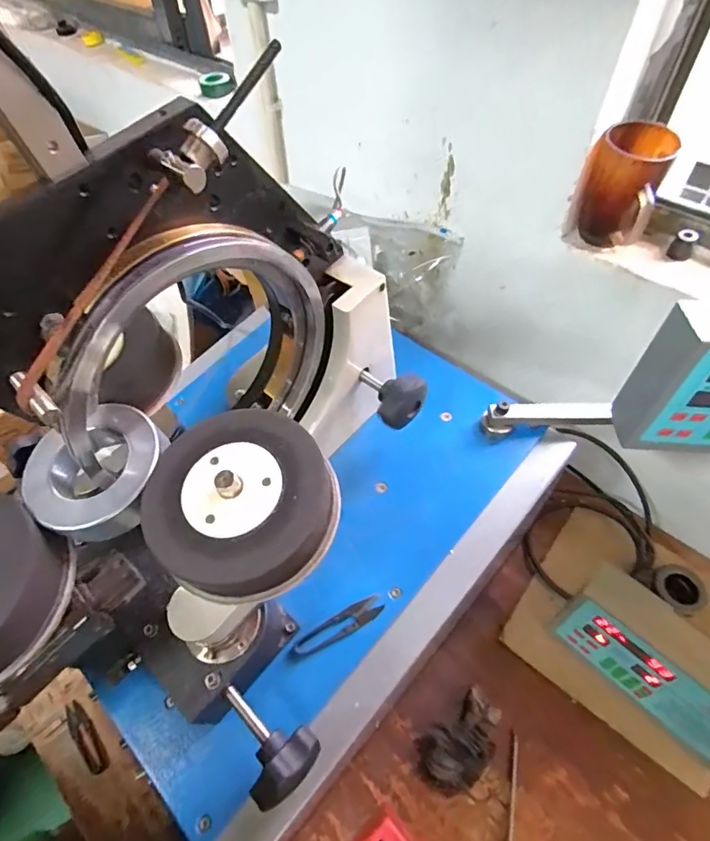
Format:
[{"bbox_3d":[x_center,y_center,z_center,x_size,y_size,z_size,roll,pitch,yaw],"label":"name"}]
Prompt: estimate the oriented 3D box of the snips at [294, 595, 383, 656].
[{"bbox_3d":[-0.016,0.212,0.493,0.097,0.008,0.023,-24,56,-16],"label":"snips"}]

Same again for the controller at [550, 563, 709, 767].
[{"bbox_3d":[0.369,0.292,0.584,0.073,0.151,0.226,-37,60,-24],"label":"controller"}]

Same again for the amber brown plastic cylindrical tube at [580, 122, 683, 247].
[{"bbox_3d":[0.316,-0.273,0.575,0.078,0.122,0.078,-1,53,1],"label":"amber brown plastic cylindrical tube"}]

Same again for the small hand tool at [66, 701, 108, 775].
[{"bbox_3d":[-0.346,0.406,0.619,0.027,0.007,0.099,-38,61,-24],"label":"small hand tool"}]

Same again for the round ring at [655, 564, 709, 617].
[{"bbox_3d":[0.454,0.234,0.668,0.067,0.012,0.064,-1,53,1],"label":"round ring"}]

